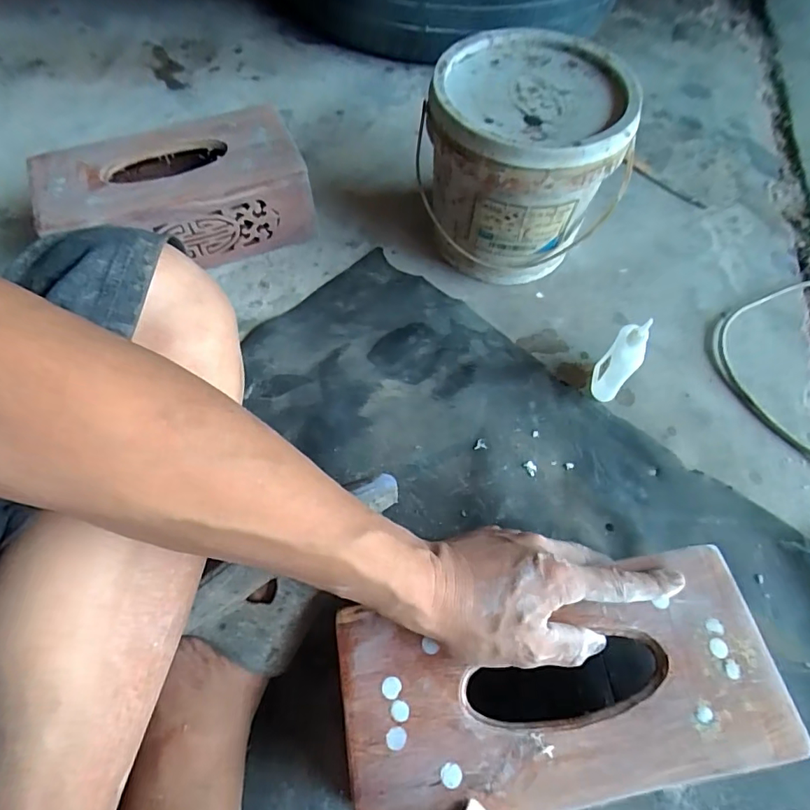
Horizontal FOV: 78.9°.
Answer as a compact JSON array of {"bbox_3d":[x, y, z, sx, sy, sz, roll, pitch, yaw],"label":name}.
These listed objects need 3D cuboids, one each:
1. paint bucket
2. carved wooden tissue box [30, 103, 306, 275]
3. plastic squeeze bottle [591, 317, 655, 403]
[{"bbox_3d":[0.122,-0.249,0.526,0.198,0.175,0.184,14,63,5],"label":"paint bucket"},{"bbox_3d":[-0.247,-0.222,0.552,0.260,0.116,0.131,-22,66,-13],"label":"carved wooden tissue box"},{"bbox_3d":[0.204,-0.041,0.466,0.028,0.092,0.034,23,64,9],"label":"plastic squeeze bottle"}]

